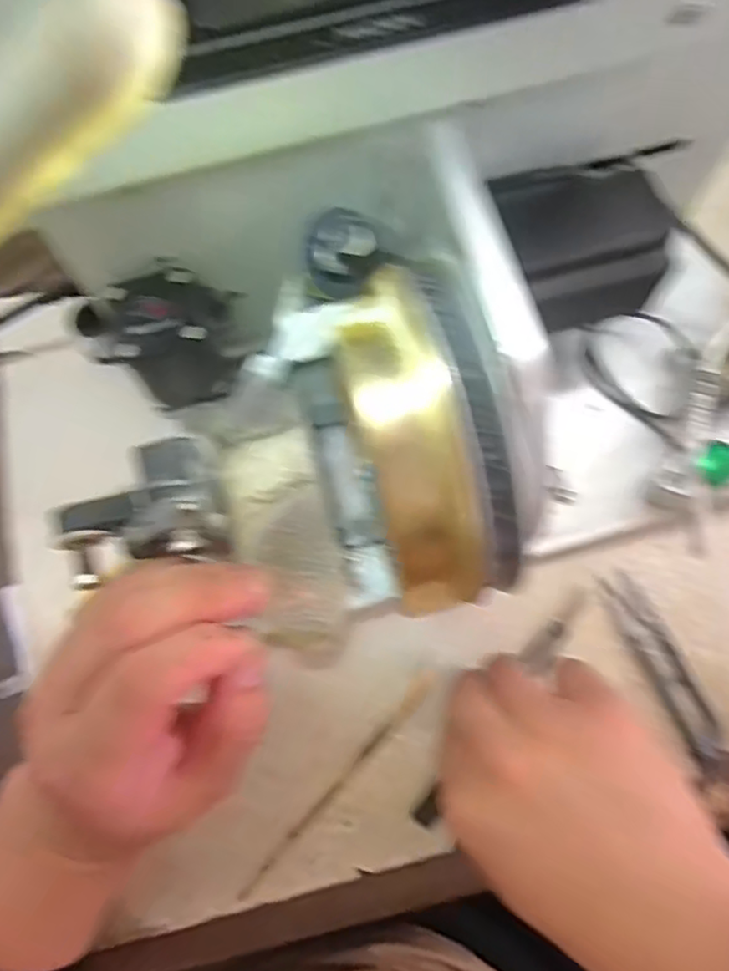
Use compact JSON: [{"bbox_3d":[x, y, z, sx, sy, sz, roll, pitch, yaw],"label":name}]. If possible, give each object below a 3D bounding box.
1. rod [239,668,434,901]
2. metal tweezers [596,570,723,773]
[{"bbox_3d":[-0.013,0.153,0.344,0.007,0.008,0.143,41,79,12],"label":"rod"},{"bbox_3d":[0.161,0.097,0.358,0.022,0.004,0.105,-24,74,-5],"label":"metal tweezers"}]

